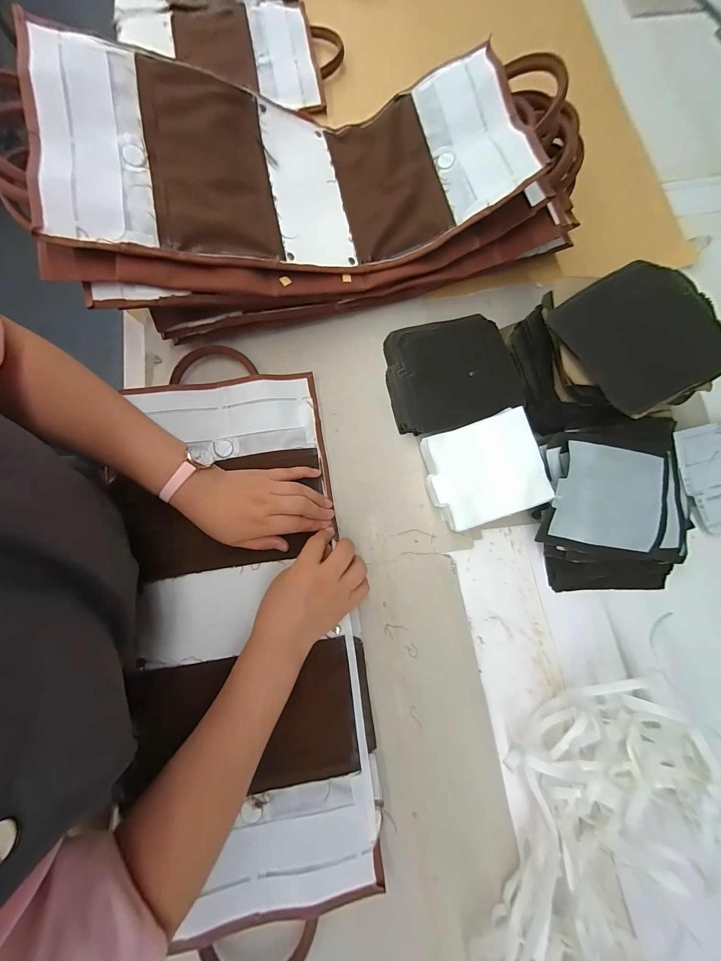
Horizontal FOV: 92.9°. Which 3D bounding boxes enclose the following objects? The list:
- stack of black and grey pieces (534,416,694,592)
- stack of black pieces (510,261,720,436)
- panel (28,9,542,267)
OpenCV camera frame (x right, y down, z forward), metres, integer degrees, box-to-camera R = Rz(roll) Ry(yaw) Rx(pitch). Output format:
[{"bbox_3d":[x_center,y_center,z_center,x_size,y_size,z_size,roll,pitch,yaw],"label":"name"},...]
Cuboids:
[{"bbox_3d":[0.288,0.029,0.381,0.178,0.064,0.181,-1,77,-1],"label":"stack of black and grey pieces"},{"bbox_3d":[0.279,-0.136,0.385,0.171,0.112,0.159,-4,77,-2],"label":"stack of black pieces"},{"bbox_3d":[-0.069,-0.358,0.380,0.485,0.109,0.219,-12,77,-4],"label":"panel"}]

